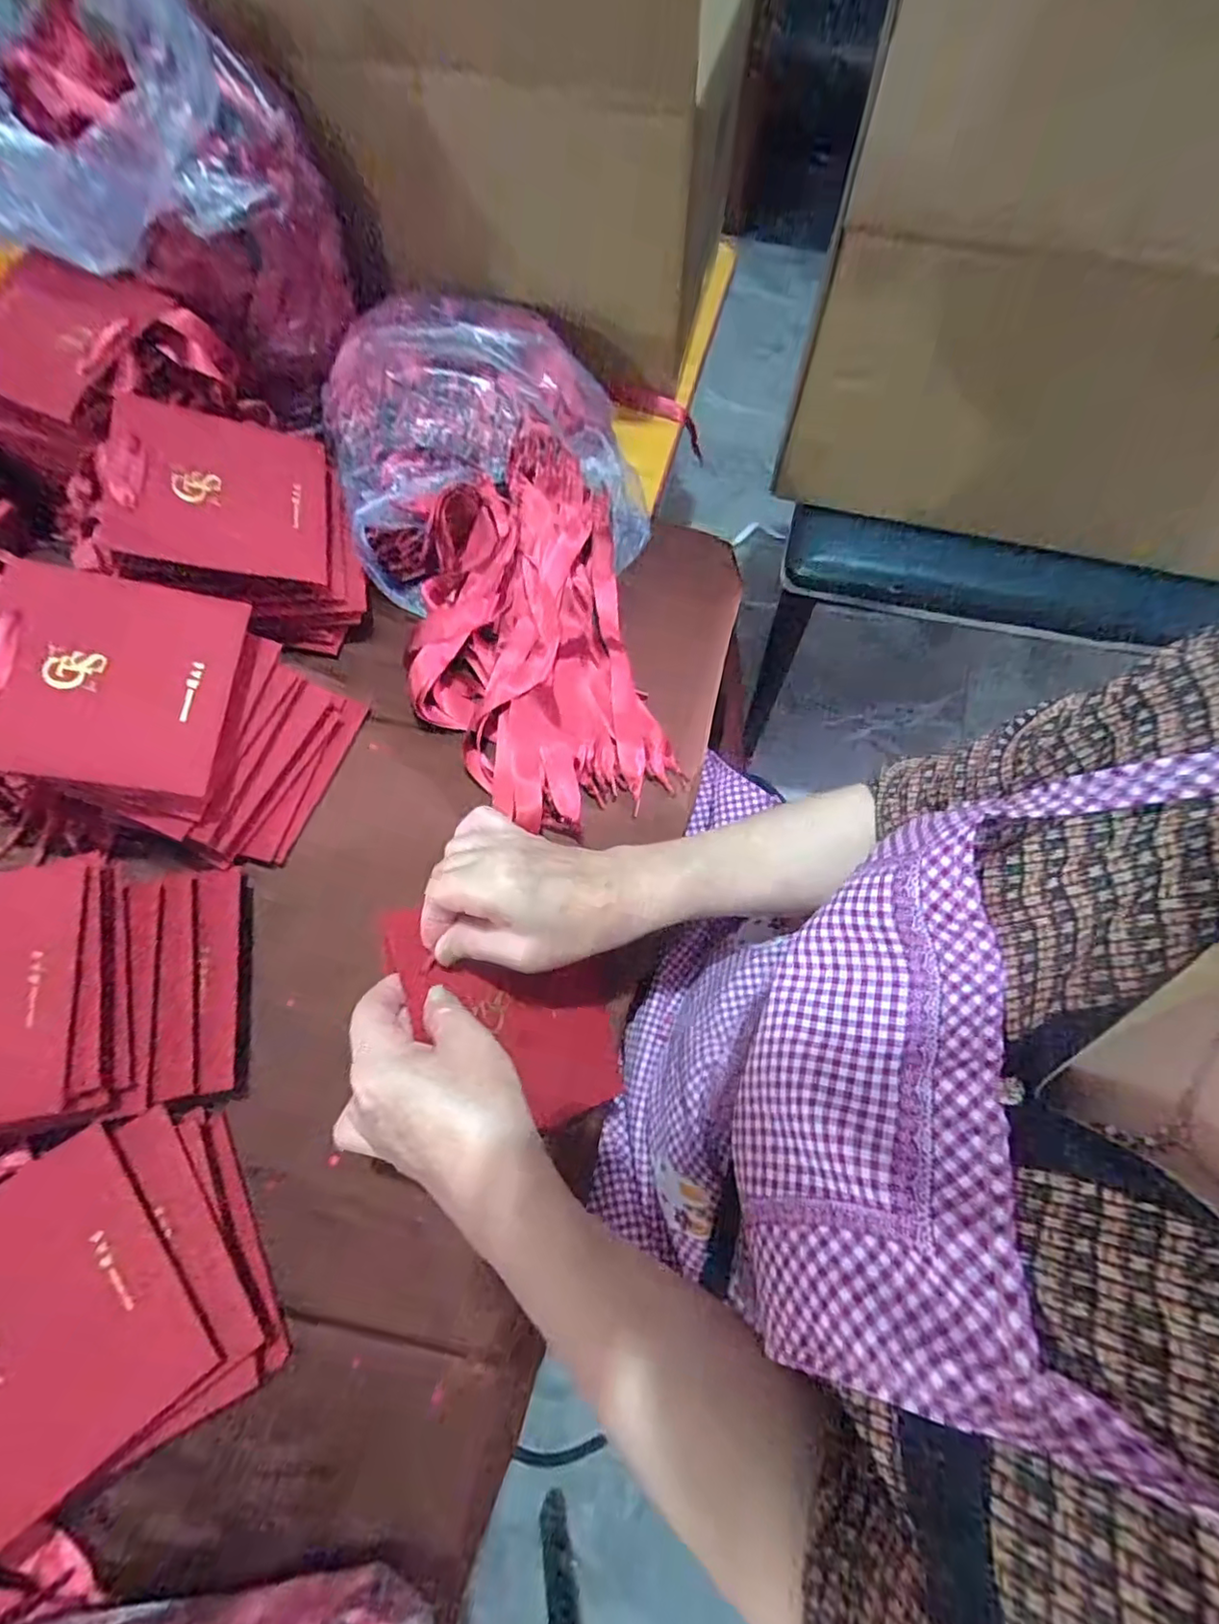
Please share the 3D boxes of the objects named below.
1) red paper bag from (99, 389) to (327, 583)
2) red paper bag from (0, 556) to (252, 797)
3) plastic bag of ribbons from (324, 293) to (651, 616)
[{"bbox_3d":[-0.300,-0.248,0.476,0.146,0.011,0.142,0,73,-25],"label":"red paper bag"},{"bbox_3d":[-0.327,-0.088,0.400,0.142,0.010,0.141,9,74,-14],"label":"red paper bag"},{"bbox_3d":[-0.121,-0.362,0.571,0.260,0.107,0.320,-15,68,-6],"label":"plastic bag of ribbons"}]

